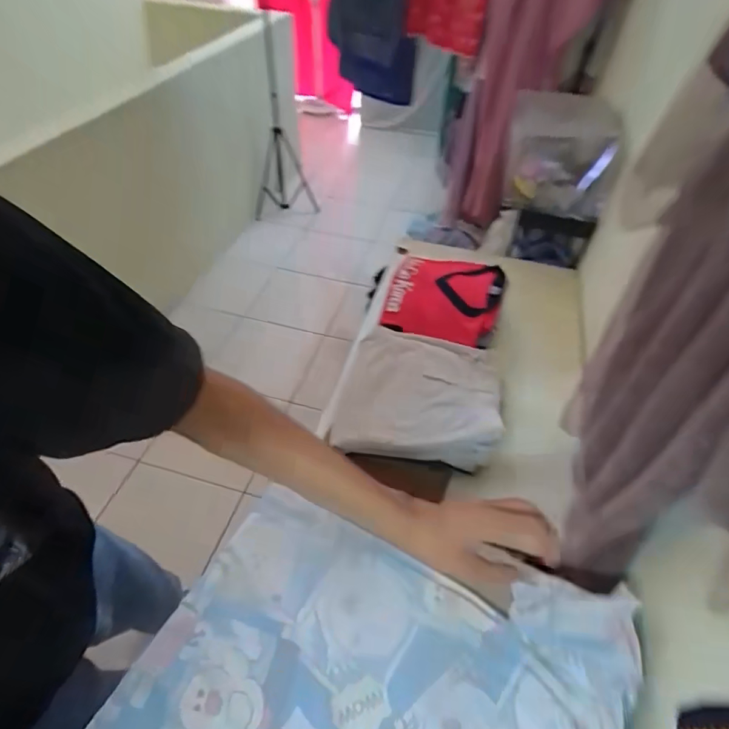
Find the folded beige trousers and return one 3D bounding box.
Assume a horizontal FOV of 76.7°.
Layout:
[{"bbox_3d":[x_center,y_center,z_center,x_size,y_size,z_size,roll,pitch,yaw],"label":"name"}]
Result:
[{"bbox_3d":[0.105,0.047,0.851,0.279,0.051,0.297,10,49,9],"label":"folded beige trousers"}]

